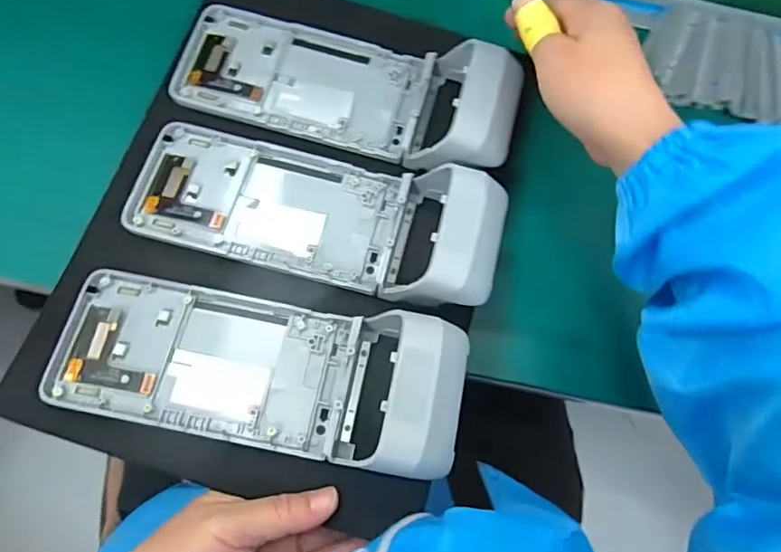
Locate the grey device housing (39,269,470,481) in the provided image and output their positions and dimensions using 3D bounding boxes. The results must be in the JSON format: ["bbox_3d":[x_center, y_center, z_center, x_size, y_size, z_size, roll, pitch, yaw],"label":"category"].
[{"bbox_3d":[-0.073,0.051,0.312,0.223,0.041,0.081,8,69,13],"label":"grey device housing"}]

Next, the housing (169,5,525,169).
[{"bbox_3d":[-0.030,-0.133,0.368,0.226,0.043,0.087,18,70,4],"label":"housing"}]

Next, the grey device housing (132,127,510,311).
[{"bbox_3d":[-0.048,-0.043,0.338,0.222,0.050,0.082,15,70,3],"label":"grey device housing"}]

